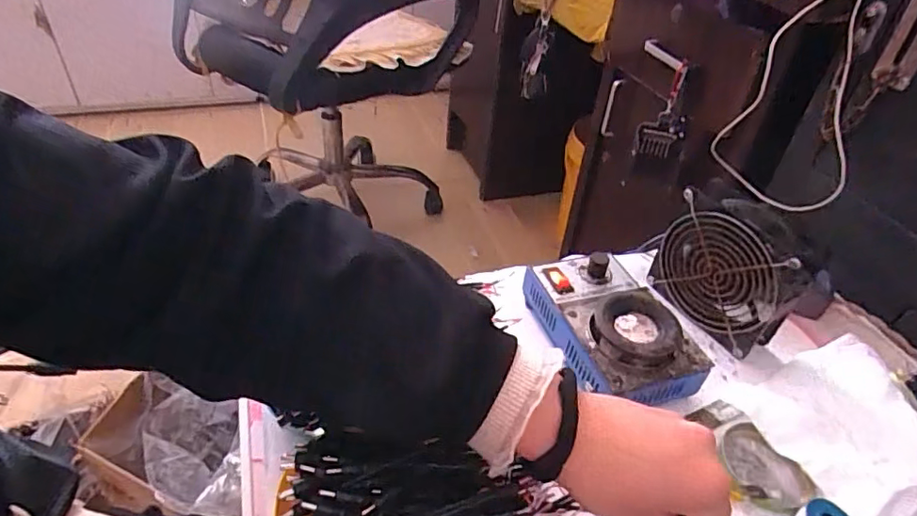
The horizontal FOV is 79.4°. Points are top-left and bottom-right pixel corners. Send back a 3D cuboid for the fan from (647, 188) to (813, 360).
[{"bbox_3d":[0.241,0.005,0.501,0.051,0.106,0.125,-18,45,-25],"label":"fan"}]

